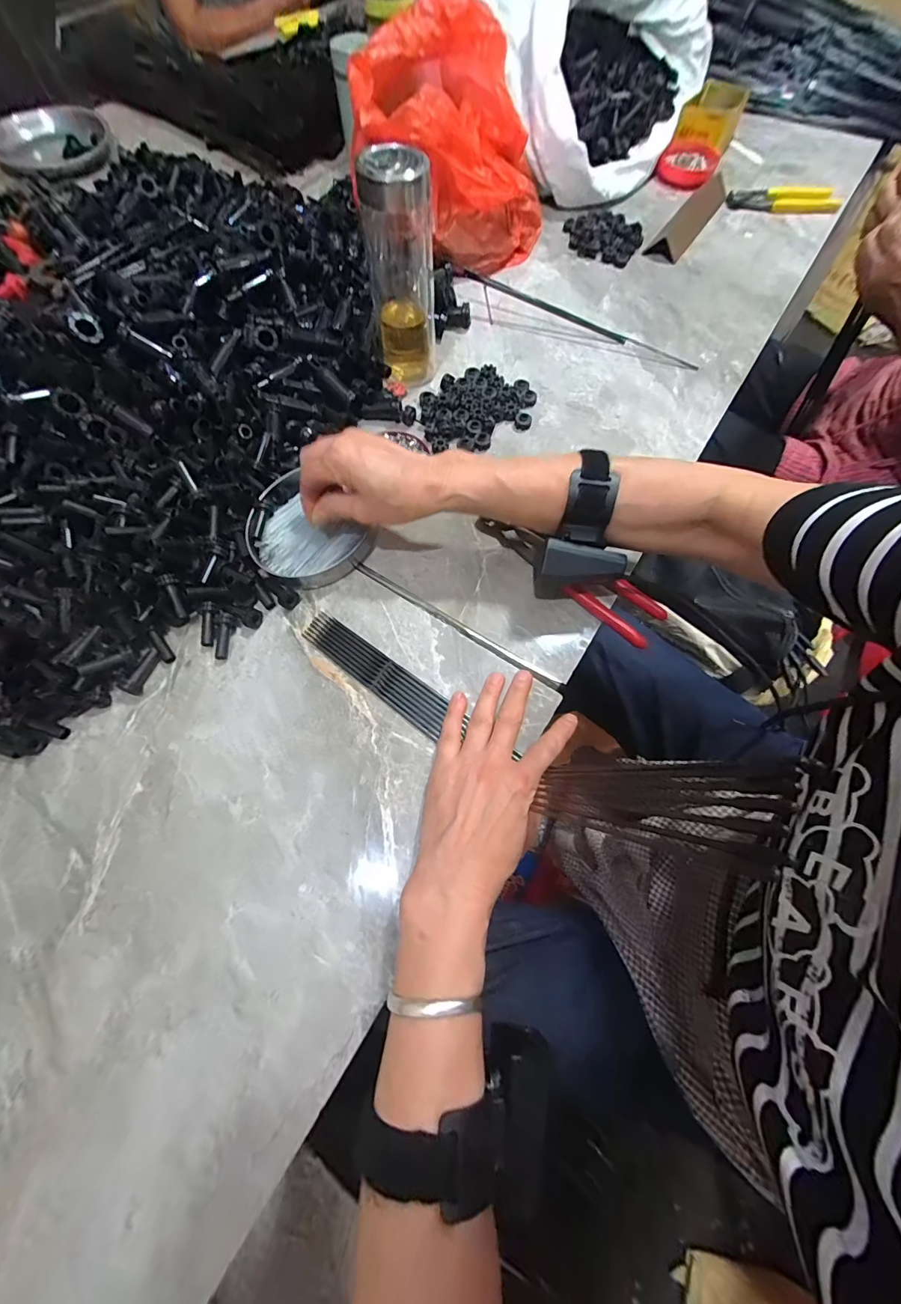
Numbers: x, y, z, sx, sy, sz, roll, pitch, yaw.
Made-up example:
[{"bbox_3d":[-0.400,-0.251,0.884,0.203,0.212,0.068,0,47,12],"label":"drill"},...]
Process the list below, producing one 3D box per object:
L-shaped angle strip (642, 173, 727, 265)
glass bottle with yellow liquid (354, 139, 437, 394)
[{"bbox_3d":[0.358,-0.648,0.617,0.045,0.026,0.230,33,72,11],"label":"L-shaped angle strip"},{"bbox_3d":[-0.050,-0.385,0.426,0.069,0.166,0.060,-8,69,-5],"label":"glass bottle with yellow liquid"}]

